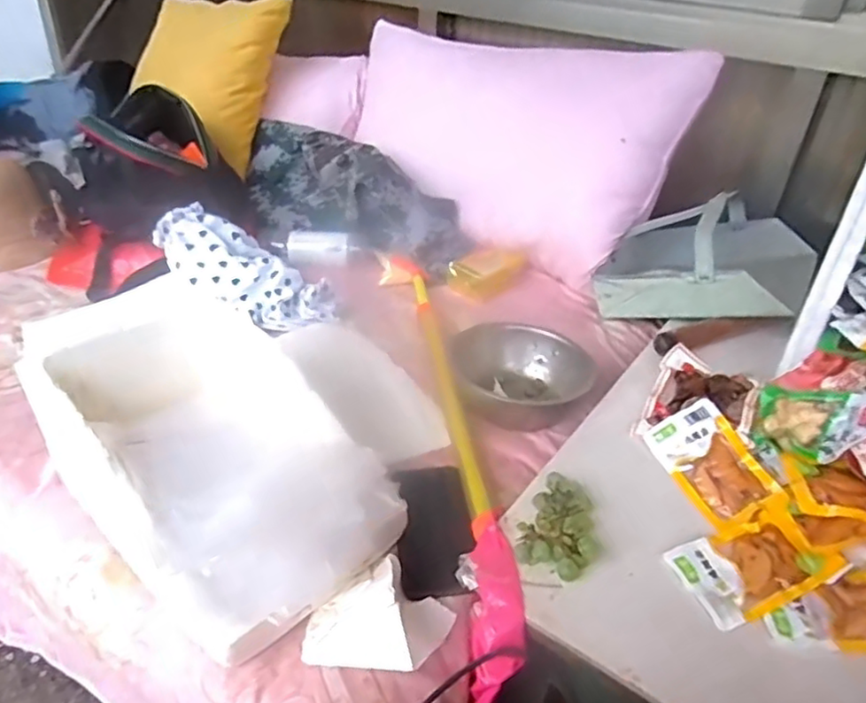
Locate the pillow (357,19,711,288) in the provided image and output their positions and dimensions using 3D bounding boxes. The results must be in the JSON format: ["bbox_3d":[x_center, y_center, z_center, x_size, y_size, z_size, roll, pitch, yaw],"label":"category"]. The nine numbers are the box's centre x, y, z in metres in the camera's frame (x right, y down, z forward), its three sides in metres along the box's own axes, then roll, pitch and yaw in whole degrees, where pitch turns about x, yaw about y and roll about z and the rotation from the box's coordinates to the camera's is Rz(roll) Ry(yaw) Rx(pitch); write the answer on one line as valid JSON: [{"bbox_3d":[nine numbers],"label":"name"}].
[{"bbox_3d":[0.091,-0.363,1.193,0.679,0.427,0.140,24,15,27],"label":"pillow"}]

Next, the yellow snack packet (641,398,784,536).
[{"bbox_3d":[0.288,0.115,0.672,0.080,0.013,0.135,-32,46,2],"label":"yellow snack packet"}]

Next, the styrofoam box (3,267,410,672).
[{"bbox_3d":[-0.211,0.116,0.649,0.358,0.151,0.213,30,41,33],"label":"styrofoam box"}]

